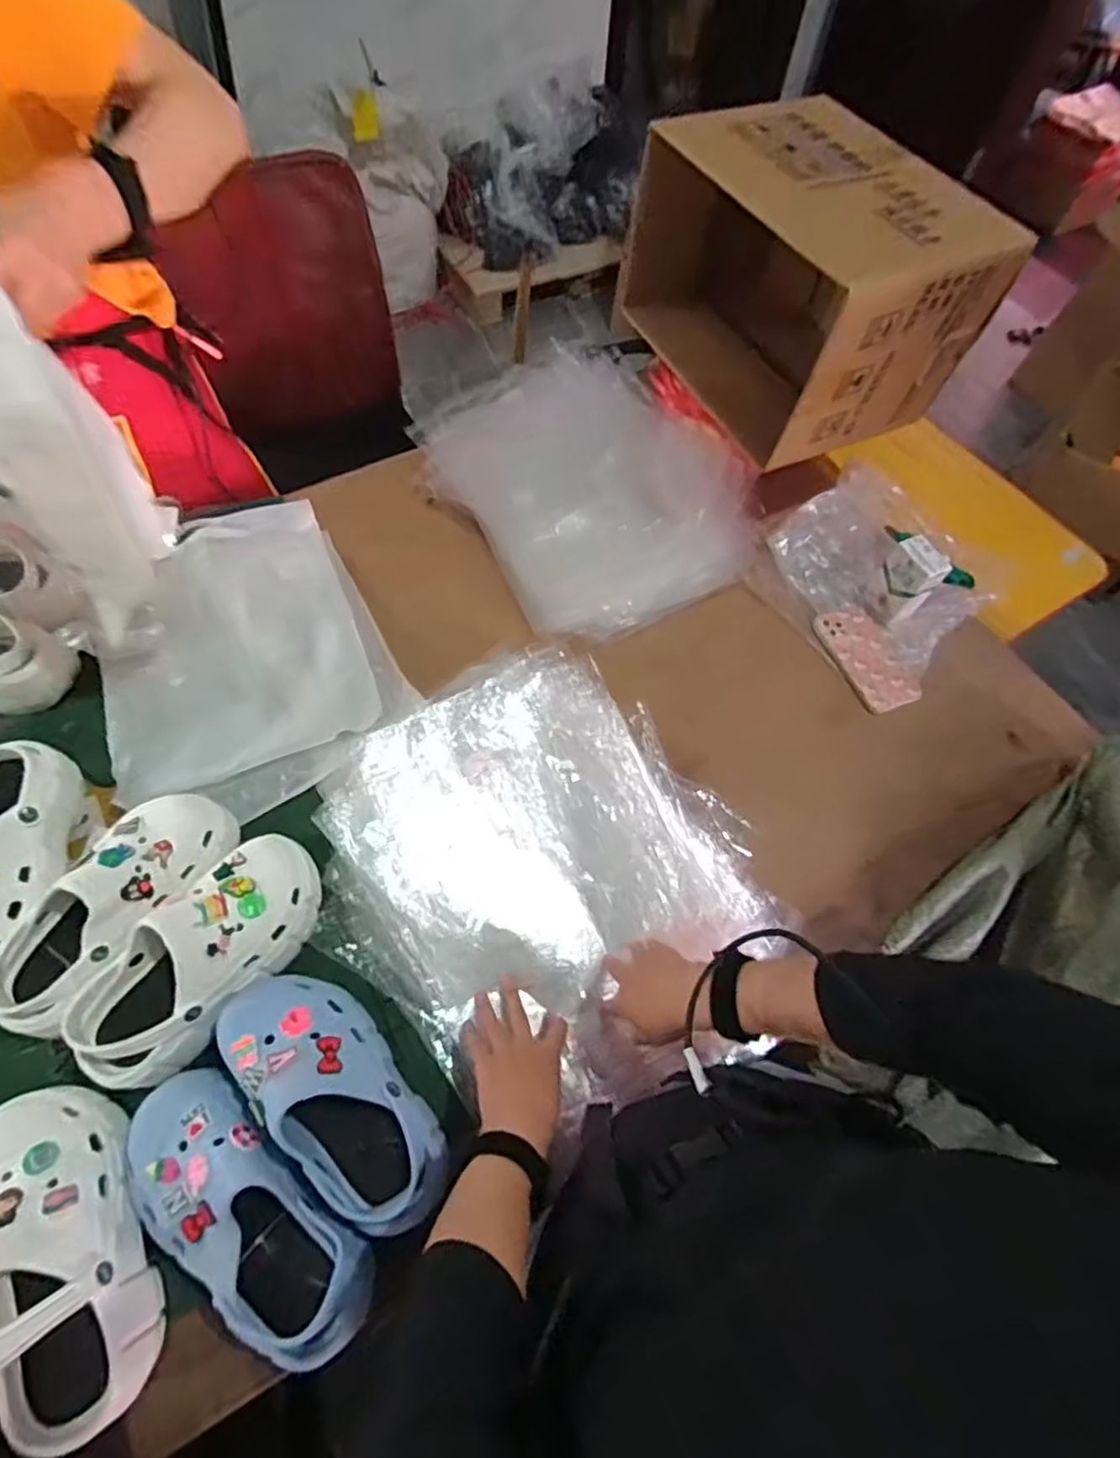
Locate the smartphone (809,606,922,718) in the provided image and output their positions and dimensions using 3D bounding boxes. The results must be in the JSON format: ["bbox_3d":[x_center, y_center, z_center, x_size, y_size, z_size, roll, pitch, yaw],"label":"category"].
[{"bbox_3d":[0.418,-0.098,0.892,0.084,0.015,0.160,-21,66,-14],"label":"smartphone"}]

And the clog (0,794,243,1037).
[{"bbox_3d":[-0.431,0.167,0.628,0.096,0.083,0.251,28,64,10],"label":"clog"}]

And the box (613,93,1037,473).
[{"bbox_3d":[0.312,-0.596,0.875,0.266,0.264,0.417,-24,67,-15],"label":"box"}]

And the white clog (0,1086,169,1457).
[{"bbox_3d":[-0.402,0.412,0.509,0.100,0.094,0.244,-21,66,-14],"label":"white clog"}]

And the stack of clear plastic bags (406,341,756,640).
[{"bbox_3d":[0.029,-0.367,0.972,0.363,0.043,0.495,-35,72,-5],"label":"stack of clear plastic bags"}]

